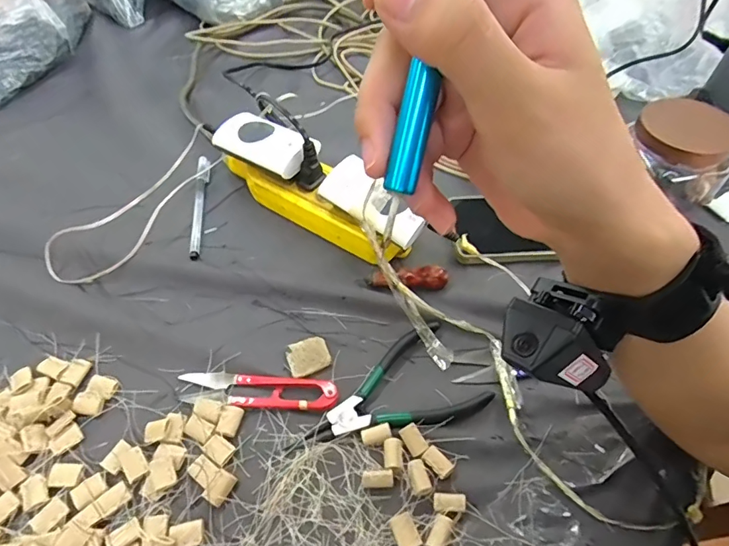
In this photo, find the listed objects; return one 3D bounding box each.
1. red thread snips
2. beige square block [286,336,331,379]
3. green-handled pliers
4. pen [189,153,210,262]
[{"bbox_3d":[-0.079,0.087,0.346,0.116,0.010,0.024,4,54,1],"label":"red thread snips"},{"bbox_3d":[-0.044,0.065,0.367,0.032,0.007,0.029,-23,58,-17],"label":"beige square block"},{"bbox_3d":[0.014,0.092,0.341,0.138,0.012,0.074,-21,57,-16],"label":"green-handled pliers"},{"bbox_3d":[-0.164,-0.069,0.463,0.013,0.009,0.141,-6,54,-5],"label":"pen"}]

